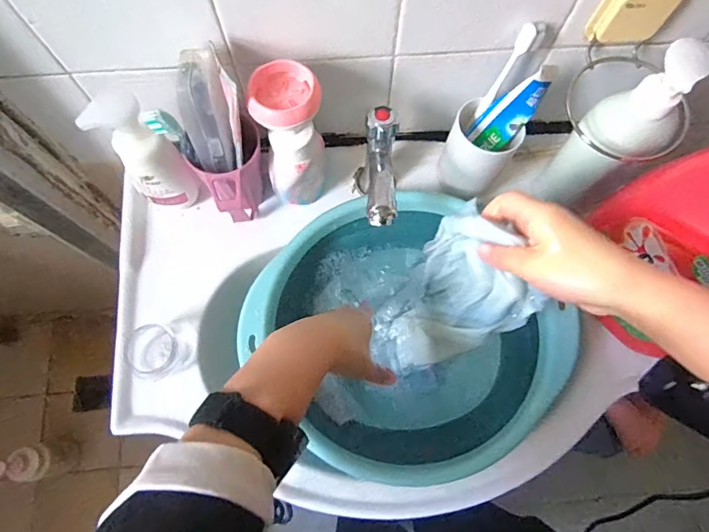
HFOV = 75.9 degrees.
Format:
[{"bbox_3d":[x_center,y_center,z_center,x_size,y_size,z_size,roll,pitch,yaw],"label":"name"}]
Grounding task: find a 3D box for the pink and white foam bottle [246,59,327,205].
[{"bbox_3d":[-0.063,-0.125,0.463,0.064,0.149,0.073,-6,74,-4],"label":"pink and white foam bottle"}]

